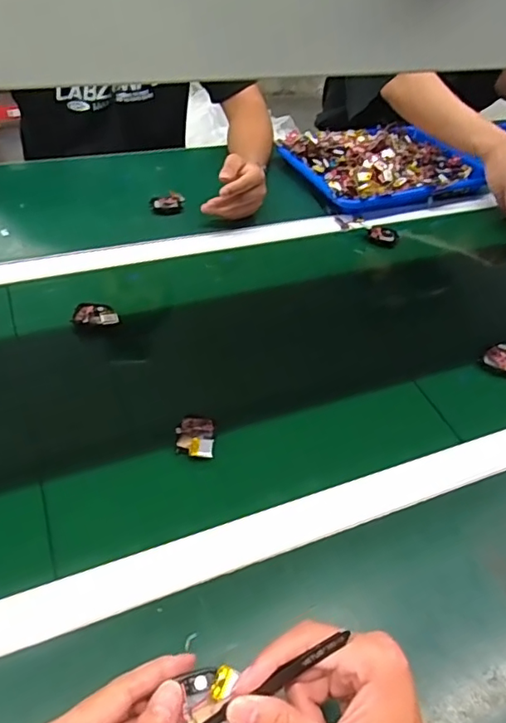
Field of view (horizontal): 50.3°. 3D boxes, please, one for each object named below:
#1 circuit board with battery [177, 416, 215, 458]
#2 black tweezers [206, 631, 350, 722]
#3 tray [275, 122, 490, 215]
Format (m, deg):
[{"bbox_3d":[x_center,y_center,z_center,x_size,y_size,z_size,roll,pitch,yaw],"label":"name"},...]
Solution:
[{"bbox_3d":[-0.056,0.076,0.525,0.036,0.015,0.045,-1,44,-7],"label":"circuit board with battery"},{"bbox_3d":[0.010,0.183,0.305,0.100,0.007,0.006,-34,50,2],"label":"black tweezers"},{"bbox_3d":[0.235,-0.355,0.967,0.331,0.060,0.240,-17,48,-22],"label":"tray"}]

